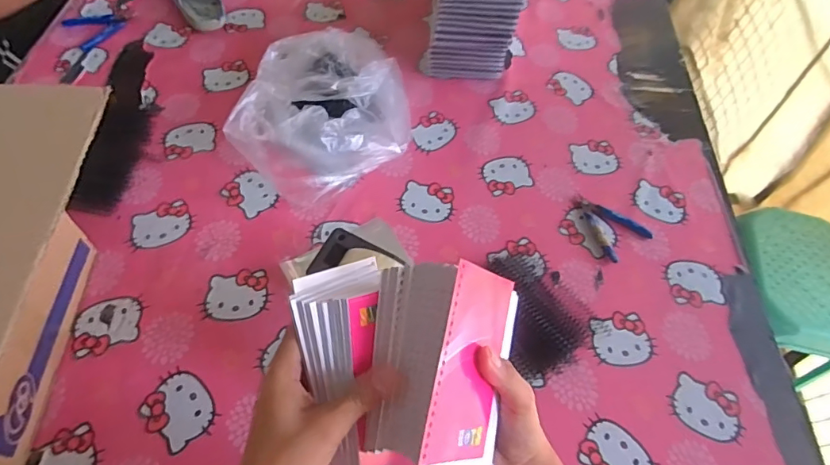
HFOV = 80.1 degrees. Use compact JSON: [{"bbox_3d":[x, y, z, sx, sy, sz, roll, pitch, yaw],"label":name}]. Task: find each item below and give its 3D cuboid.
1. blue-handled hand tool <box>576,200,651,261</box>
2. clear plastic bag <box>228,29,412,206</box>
[{"bbox_3d":[0.290,-0.014,0.744,0.084,0.014,0.105,-30,64,-21],"label":"blue-handled hand tool"},{"bbox_3d":[-0.151,-0.215,0.789,0.256,0.112,0.330,-8,58,-9],"label":"clear plastic bag"}]

